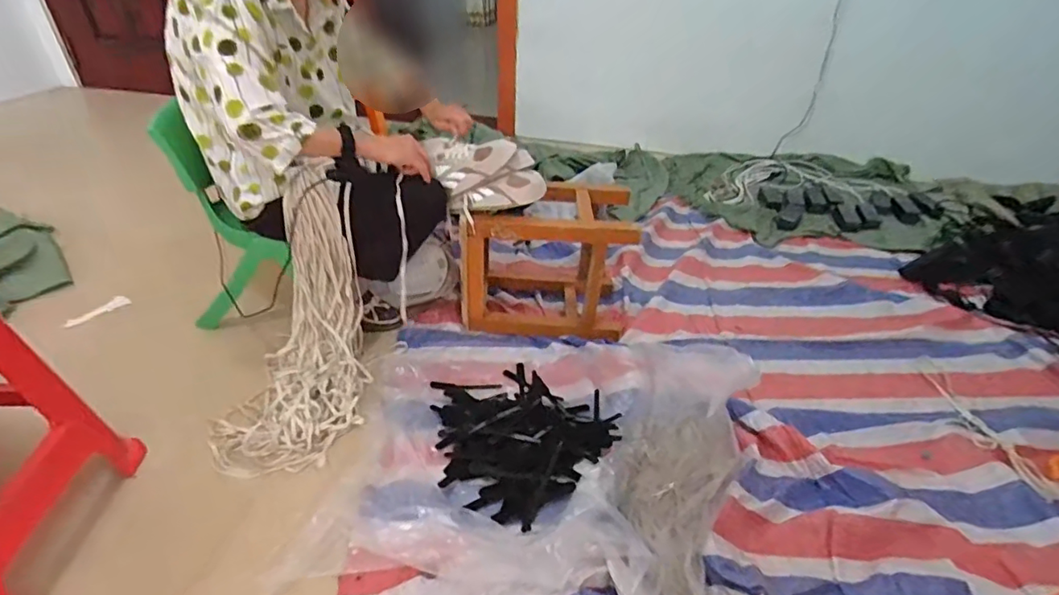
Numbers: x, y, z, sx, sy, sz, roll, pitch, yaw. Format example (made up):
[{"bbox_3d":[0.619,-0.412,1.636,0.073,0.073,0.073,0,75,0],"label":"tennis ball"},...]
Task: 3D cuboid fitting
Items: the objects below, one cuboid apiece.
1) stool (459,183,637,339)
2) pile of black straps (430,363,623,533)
[{"bbox_3d":[0.037,-0.110,1.291,0.386,0.304,0.298,2,38,-1],"label":"stool"},{"bbox_3d":[-0.037,0.252,1.058,0.340,0.049,0.367,-27,47,-33],"label":"pile of black straps"}]

